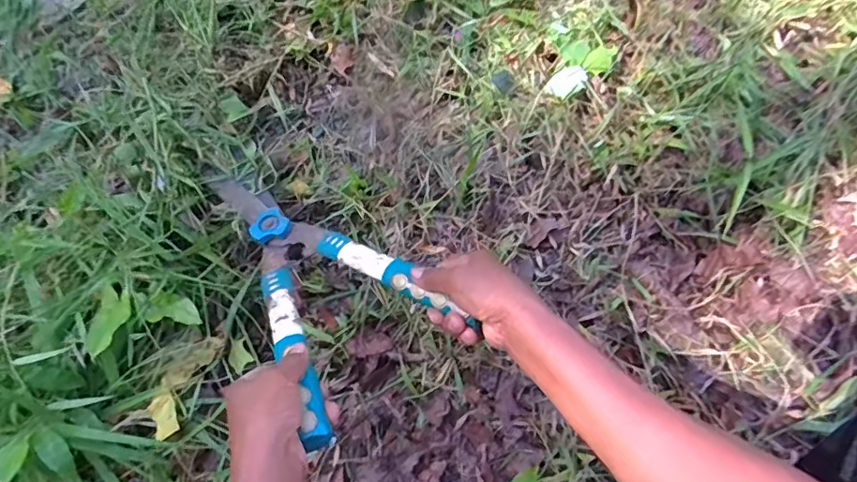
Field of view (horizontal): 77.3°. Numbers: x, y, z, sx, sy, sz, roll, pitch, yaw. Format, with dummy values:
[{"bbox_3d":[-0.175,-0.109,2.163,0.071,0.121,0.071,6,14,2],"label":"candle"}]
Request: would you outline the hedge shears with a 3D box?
[{"bbox_3d":[-0.117,0.020,0.546,0.148,0.034,0.392,-32,44,-13],"label":"hedge shears"}]

